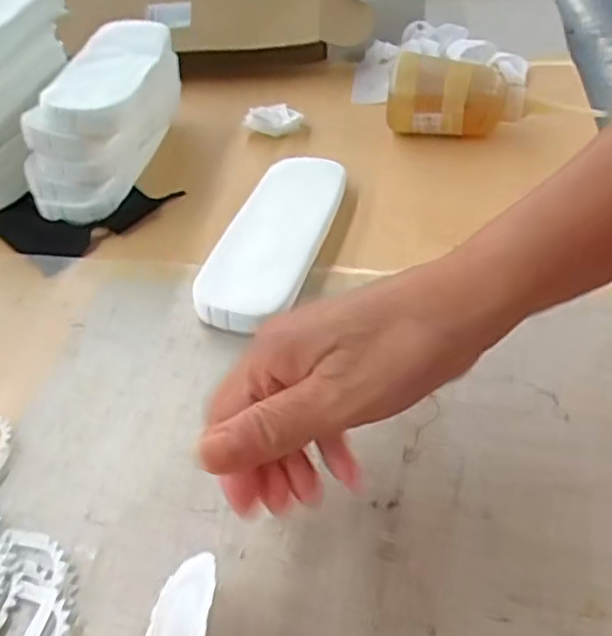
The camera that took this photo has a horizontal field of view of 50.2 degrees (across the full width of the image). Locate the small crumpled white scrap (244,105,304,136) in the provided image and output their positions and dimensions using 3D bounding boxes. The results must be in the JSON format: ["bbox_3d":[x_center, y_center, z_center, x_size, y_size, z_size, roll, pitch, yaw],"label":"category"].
[{"bbox_3d":[-0.030,-0.187,0.614,0.051,0.021,0.029,-4,42,1],"label":"small crumpled white scrap"}]

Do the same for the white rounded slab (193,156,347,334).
[{"bbox_3d":[-0.018,-0.059,0.467,0.063,0.033,0.175,11,45,17],"label":"white rounded slab"}]

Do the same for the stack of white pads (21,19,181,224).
[{"bbox_3d":[-0.167,-0.172,0.565,0.092,0.100,0.182,0,42,6],"label":"stack of white pads"}]

